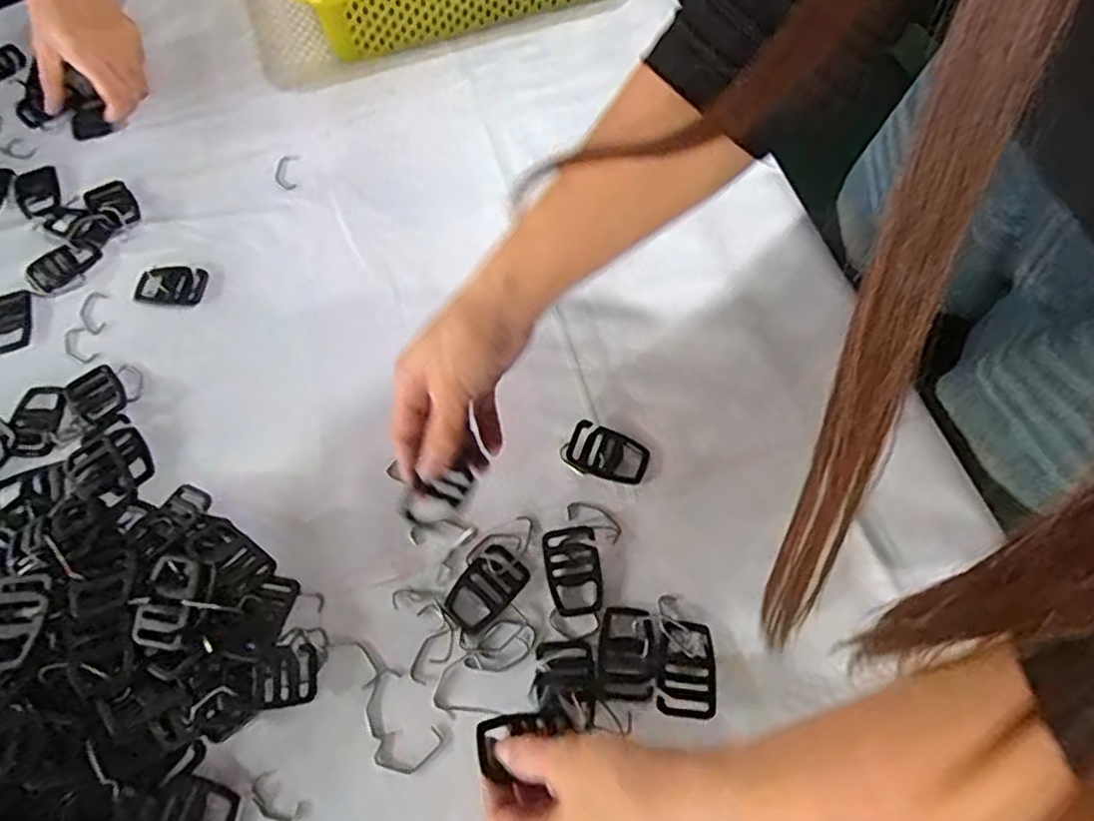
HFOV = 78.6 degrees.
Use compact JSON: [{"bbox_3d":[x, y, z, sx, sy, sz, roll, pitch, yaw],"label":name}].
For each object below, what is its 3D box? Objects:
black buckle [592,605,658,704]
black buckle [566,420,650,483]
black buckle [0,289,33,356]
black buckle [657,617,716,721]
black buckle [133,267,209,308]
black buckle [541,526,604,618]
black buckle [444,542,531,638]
[{"bbox_3d":[0.049,0.149,0.412,0.038,0.004,0.055,9,65,4],"label":"black buckle"},{"bbox_3d":[0.043,0.030,0.465,0.055,0.010,0.033,19,66,8],"label":"black buckle"},{"bbox_3d":[-0.416,-0.069,0.516,0.032,0.009,0.058,-14,66,-7],"label":"black buckle"},{"bbox_3d":[0.084,0.156,0.407,0.033,0.007,0.056,6,65,2],"label":"black buckle"},{"bbox_3d":[-0.301,-0.099,0.533,0.055,0.007,0.035,5,65,2],"label":"black buckle"},{"bbox_3d":[0.017,0.104,0.434,0.034,0.006,0.055,-9,65,-5],"label":"black buckle"},{"bbox_3d":[-0.040,0.114,0.430,0.035,0.004,0.054,40,71,17],"label":"black buckle"}]

